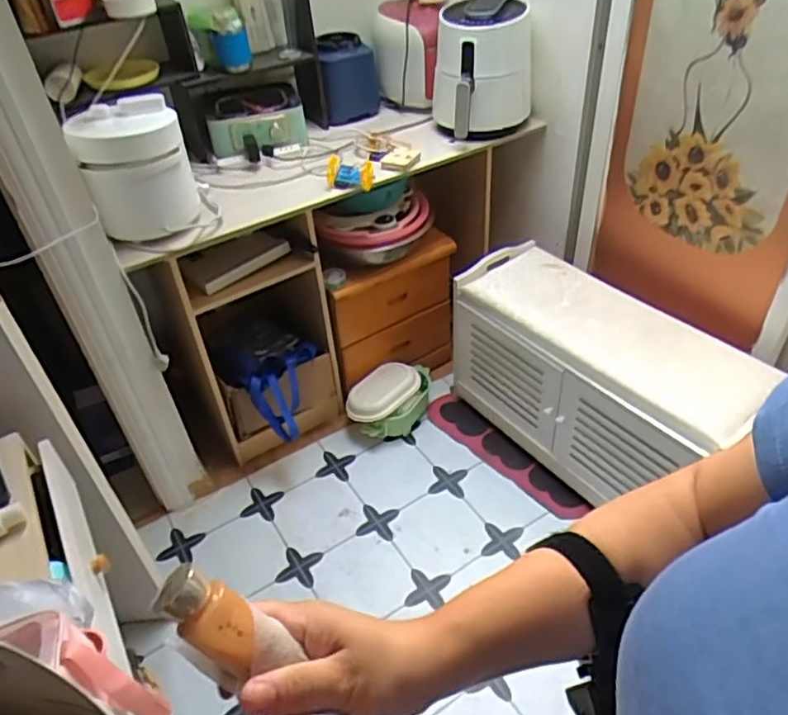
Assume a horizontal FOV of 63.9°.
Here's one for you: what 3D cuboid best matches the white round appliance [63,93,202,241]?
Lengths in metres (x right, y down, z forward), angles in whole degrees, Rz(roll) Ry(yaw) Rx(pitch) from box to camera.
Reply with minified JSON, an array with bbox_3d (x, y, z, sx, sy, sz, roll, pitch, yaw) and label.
[{"bbox_3d":[-0.562,-0.418,1.378,0.215,0.253,0.207,-18,42,-15],"label":"white round appliance"}]

